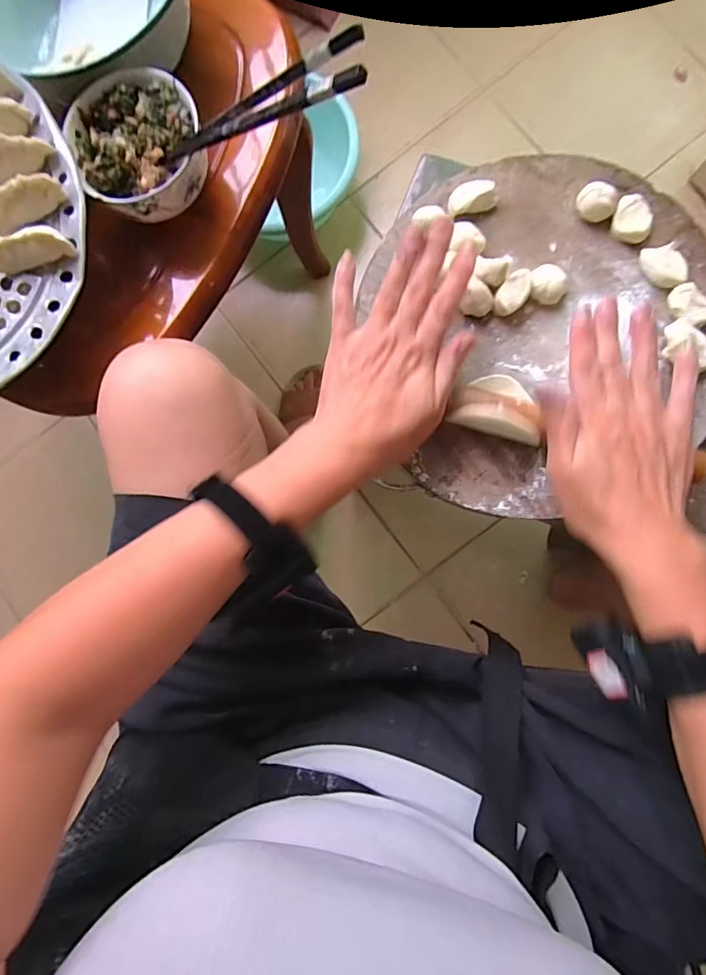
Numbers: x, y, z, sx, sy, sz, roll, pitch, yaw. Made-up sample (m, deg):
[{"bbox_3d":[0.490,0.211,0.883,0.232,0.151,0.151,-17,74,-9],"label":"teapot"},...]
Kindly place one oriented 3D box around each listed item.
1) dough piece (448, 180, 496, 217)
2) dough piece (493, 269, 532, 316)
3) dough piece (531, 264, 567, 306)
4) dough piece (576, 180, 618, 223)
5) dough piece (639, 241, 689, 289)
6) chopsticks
[{"bbox_3d":[0.092,-0.224,0.377,0.035,0.015,0.022,-14,85,4],"label":"dough piece"},{"bbox_3d":[0.121,-0.146,0.367,0.020,0.020,0.033,32,89,6],"label":"dough piece"},{"bbox_3d":[0.147,-0.153,0.367,0.027,0.016,0.026,0,86,5],"label":"dough piece"},{"bbox_3d":[0.183,-0.215,0.366,0.027,0.020,0.021,32,89,6],"label":"dough piece"},{"bbox_3d":[0.233,-0.166,0.362,0.024,0.013,0.034,-22,85,3],"label":"dough piece"},{"bbox_3d":[-0.066,-0.239,0.309,0.206,0.014,0.018,19,87,43],"label":"chopsticks"}]

